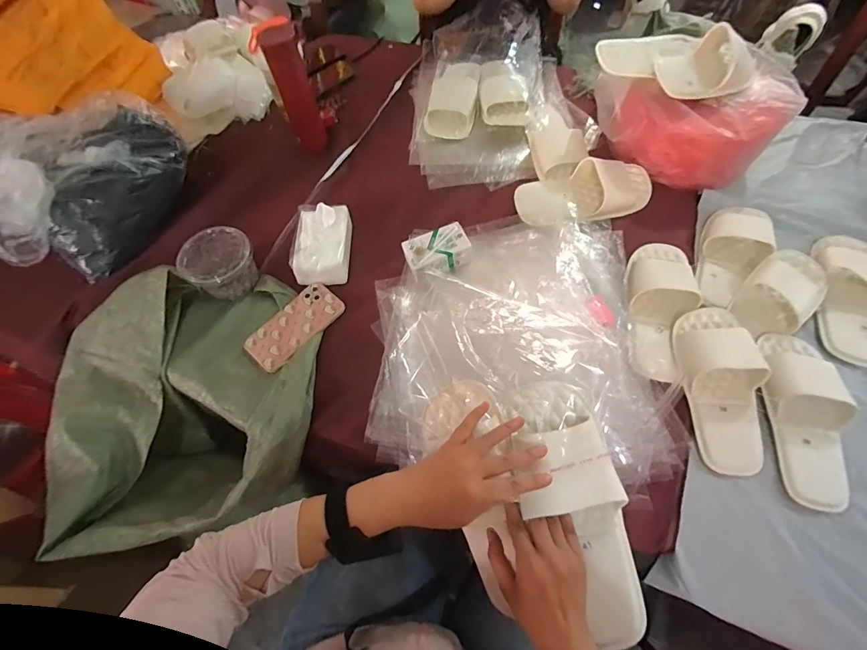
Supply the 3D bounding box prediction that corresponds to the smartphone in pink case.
[{"bbox_3d":[-0.232,0.000,0.656,0.084,0.009,0.166,35,69,19],"label":"smartphone in pink case"}]

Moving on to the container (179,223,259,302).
[{"bbox_3d":[-0.365,-0.104,0.675,0.099,0.080,0.105,-1,62,2],"label":"container"}]

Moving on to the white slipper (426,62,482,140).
[{"bbox_3d":[0.043,-0.509,0.881,0.109,0.061,0.210,7,63,7],"label":"white slipper"}]

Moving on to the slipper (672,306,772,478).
[{"bbox_3d":[0.408,0.076,0.548,0.102,0.062,0.237,9,63,8],"label":"slipper"}]

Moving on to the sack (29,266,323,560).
[{"bbox_3d":[-0.409,0.160,0.677,0.461,0.264,0.410,-16,62,-6],"label":"sack"}]

